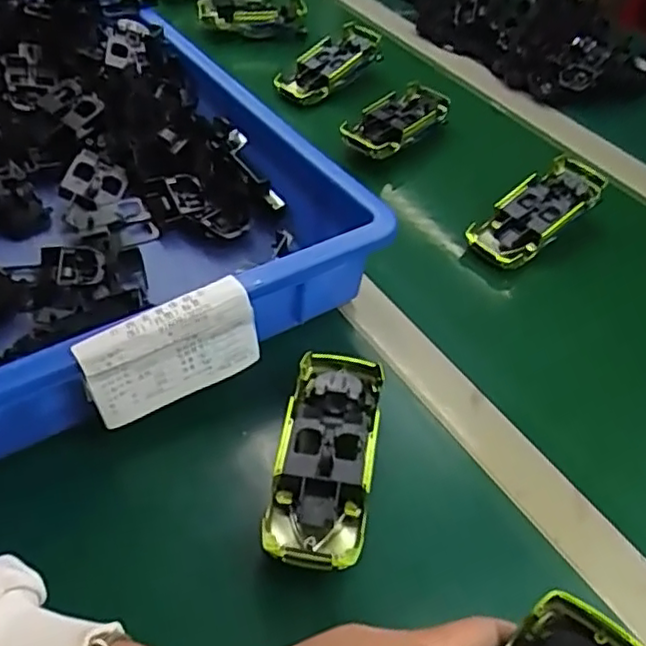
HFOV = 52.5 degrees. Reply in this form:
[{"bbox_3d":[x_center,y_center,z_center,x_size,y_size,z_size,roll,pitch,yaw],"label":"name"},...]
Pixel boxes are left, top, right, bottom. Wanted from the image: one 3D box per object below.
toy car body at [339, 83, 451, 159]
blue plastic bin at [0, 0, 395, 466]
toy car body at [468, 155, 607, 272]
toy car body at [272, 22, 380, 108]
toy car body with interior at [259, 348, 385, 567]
[{"bbox_3d":[0.077,-0.203,0.660,0.061,0.030,0.134,31,51,23],"label":"toy car body"},{"bbox_3d":[-0.251,-0.140,0.527,0.359,0.077,0.560,-25,53,-26],"label":"blue plastic bin"},{"bbox_3d":[0.186,-0.098,0.571,0.134,0.025,0.056,-38,59,-16],"label":"toy car body"},{"bbox_3d":[0.013,-0.295,0.737,0.054,0.026,0.146,37,67,26],"label":"toy car body"},{"bbox_3d":[0.002,0.078,0.379,0.052,0.037,0.132,10,46,4],"label":"toy car body with interior"}]

